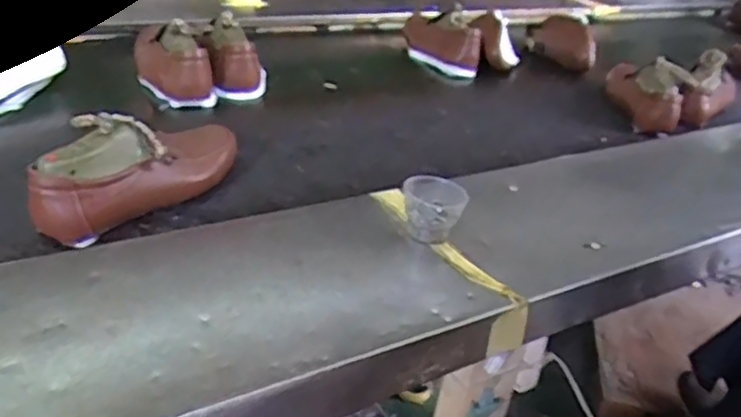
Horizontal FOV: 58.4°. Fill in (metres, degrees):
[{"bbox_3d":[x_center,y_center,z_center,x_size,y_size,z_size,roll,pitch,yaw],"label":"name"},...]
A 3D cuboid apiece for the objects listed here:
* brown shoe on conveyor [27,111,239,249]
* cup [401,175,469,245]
[{"bbox_3d":[-0.239,-0.054,0.721,0.069,0.097,0.244,22,33,22],"label":"brown shoe on conveyor"},{"bbox_3d":[0.062,0.003,0.685,0.067,0.056,0.054,11,30,5],"label":"cup"}]

